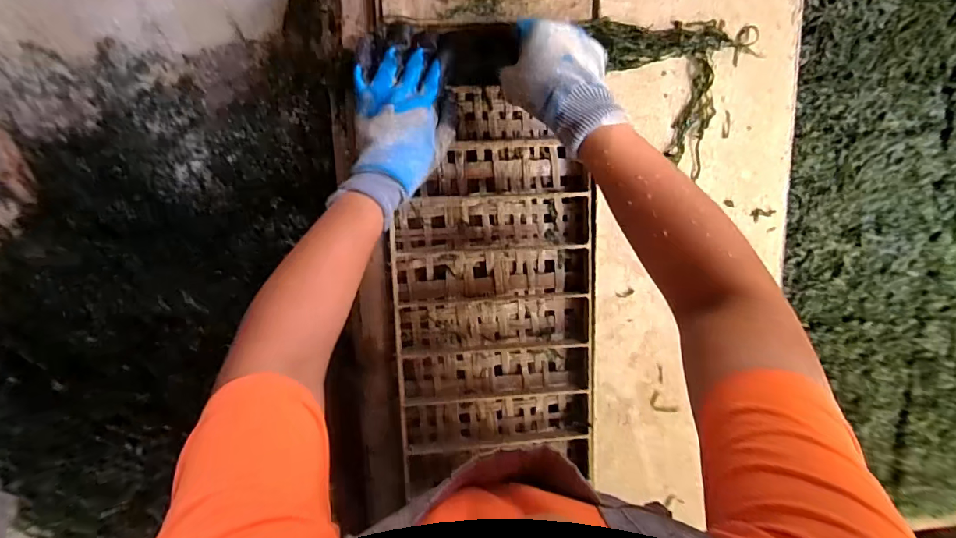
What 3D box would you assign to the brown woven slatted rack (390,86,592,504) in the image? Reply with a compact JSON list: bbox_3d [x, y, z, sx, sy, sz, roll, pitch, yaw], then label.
[{"bbox_3d":[0.020,0.033,0.535,0.225,0.030,0.450,-2,97,-6],"label":"brown woven slatted rack"}]

